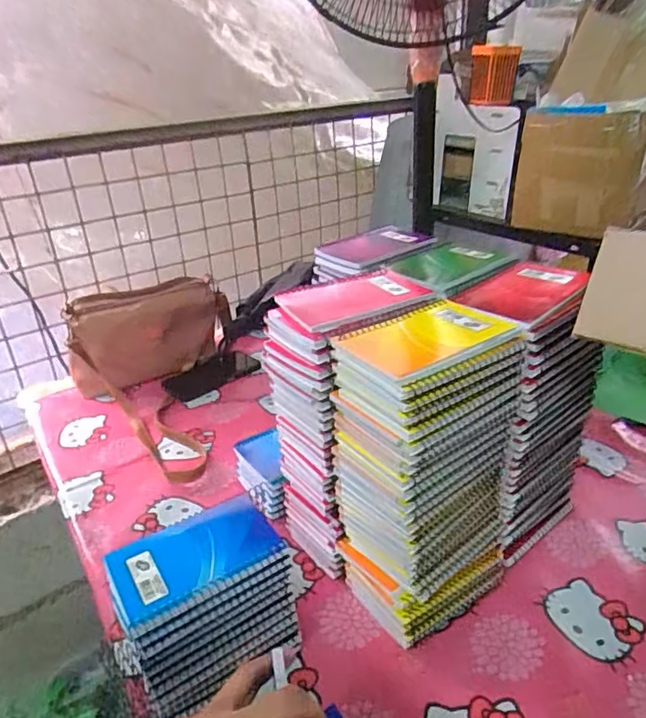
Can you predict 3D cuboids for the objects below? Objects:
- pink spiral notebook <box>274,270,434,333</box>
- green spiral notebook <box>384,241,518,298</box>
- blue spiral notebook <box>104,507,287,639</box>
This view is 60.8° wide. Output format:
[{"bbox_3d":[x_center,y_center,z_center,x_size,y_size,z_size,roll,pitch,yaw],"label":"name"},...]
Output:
[{"bbox_3d":[0.030,-0.060,0.530,0.133,0.012,0.092,-15,30,-21],"label":"pink spiral notebook"},{"bbox_3d":[0.132,-0.102,0.601,0.139,0.011,0.105,-27,36,-37],"label":"green spiral notebook"},{"bbox_3d":[-0.106,0.163,0.454,0.132,0.014,0.074,-18,31,-26],"label":"blue spiral notebook"}]

